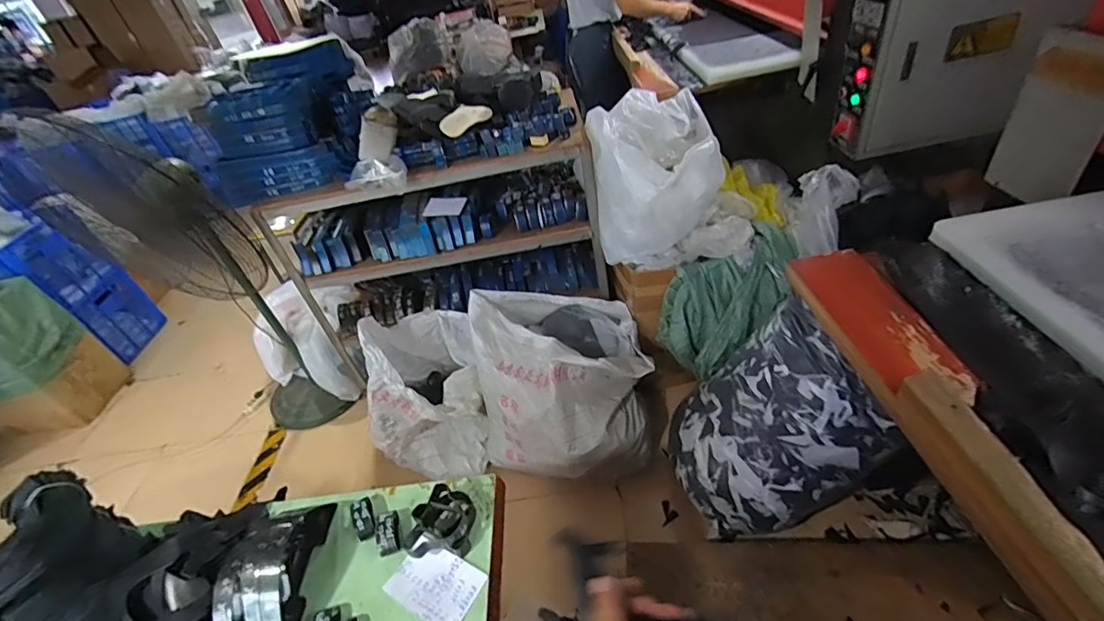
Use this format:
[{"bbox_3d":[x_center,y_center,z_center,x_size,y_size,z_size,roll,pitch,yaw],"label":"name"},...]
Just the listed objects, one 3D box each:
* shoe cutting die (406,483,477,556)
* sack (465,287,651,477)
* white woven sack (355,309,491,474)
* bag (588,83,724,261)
[{"bbox_3d":[-0.199,0.376,0.867,0.108,0.044,0.121,-2,44,4],"label":"shoe cutting die"},{"bbox_3d":[0.044,0.253,1.721,0.619,0.436,0.531,-3,44,3],"label":"sack"},{"bbox_3d":[-0.456,0.279,1.781,0.375,0.531,0.481,-10,44,-4],"label":"white woven sack"},{"bbox_3d":[0.323,-0.436,1.577,0.382,0.409,0.424,-6,44,-1],"label":"bag"}]

